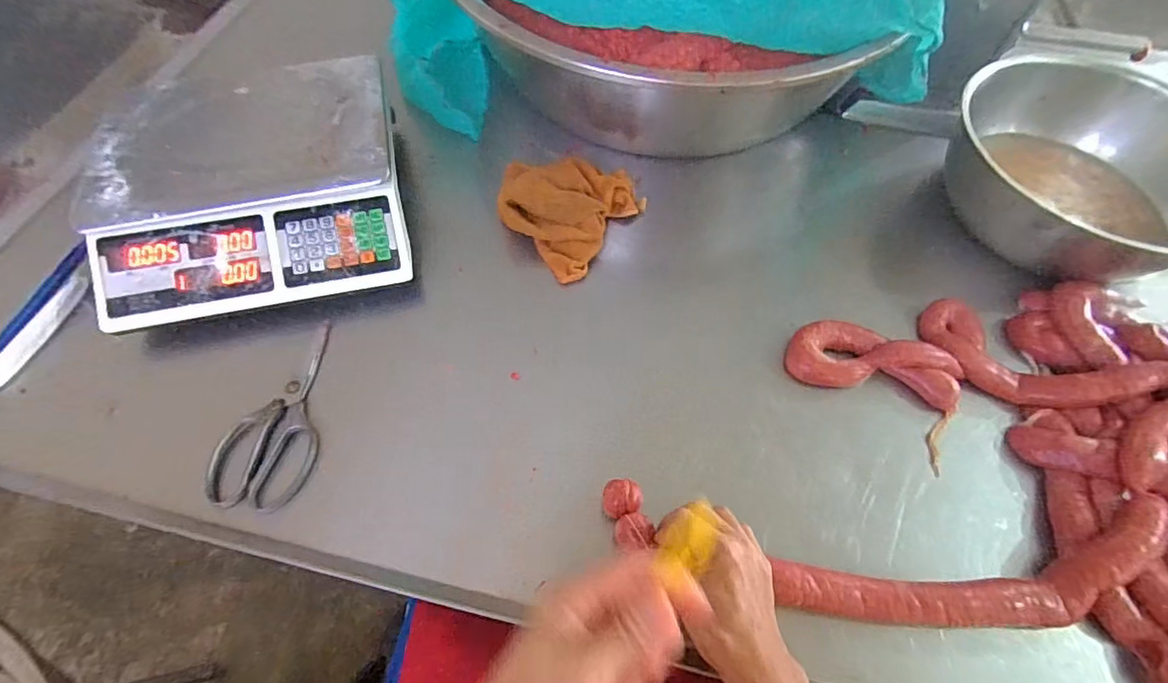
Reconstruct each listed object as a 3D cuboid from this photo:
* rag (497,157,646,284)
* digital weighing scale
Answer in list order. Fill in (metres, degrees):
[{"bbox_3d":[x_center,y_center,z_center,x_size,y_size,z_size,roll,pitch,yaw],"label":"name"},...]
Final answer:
[{"bbox_3d":[-0.028,-0.187,0.685,0.175,0.070,0.187,33,64,16],"label":"rag"},{"bbox_3d":[-0.385,-0.189,0.640,0.320,0.106,0.327,-11,61,-8],"label":"digital weighing scale"}]

